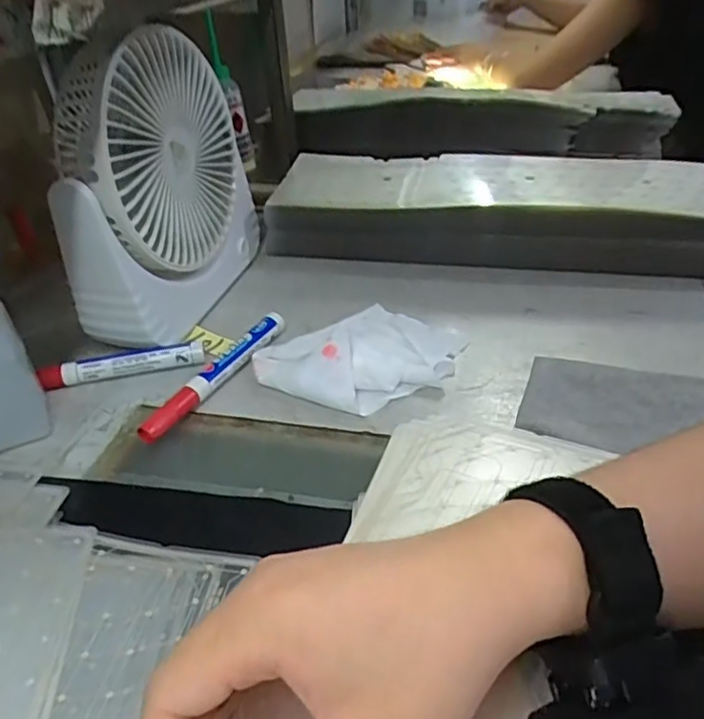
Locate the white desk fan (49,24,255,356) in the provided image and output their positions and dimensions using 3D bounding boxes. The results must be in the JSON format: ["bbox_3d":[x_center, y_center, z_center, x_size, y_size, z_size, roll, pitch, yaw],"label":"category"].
[{"bbox_3d":[-0.146,-0.129,0.478,0.067,0.198,0.191,5,36,13],"label":"white desk fan"}]

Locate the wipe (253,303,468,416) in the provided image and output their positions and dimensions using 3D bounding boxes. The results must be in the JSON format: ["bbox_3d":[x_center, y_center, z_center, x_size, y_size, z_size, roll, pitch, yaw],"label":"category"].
[{"bbox_3d":[0.008,-0.009,0.437,0.121,0.022,0.112,17,40,27],"label":"wipe"}]

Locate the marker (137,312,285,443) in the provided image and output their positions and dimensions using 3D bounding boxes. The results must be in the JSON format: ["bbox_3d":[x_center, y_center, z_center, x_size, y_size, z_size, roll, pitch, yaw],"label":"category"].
[{"bbox_3d":[-0.091,0.009,0.426,0.017,0.018,0.139,18,40,28],"label":"marker"}]

